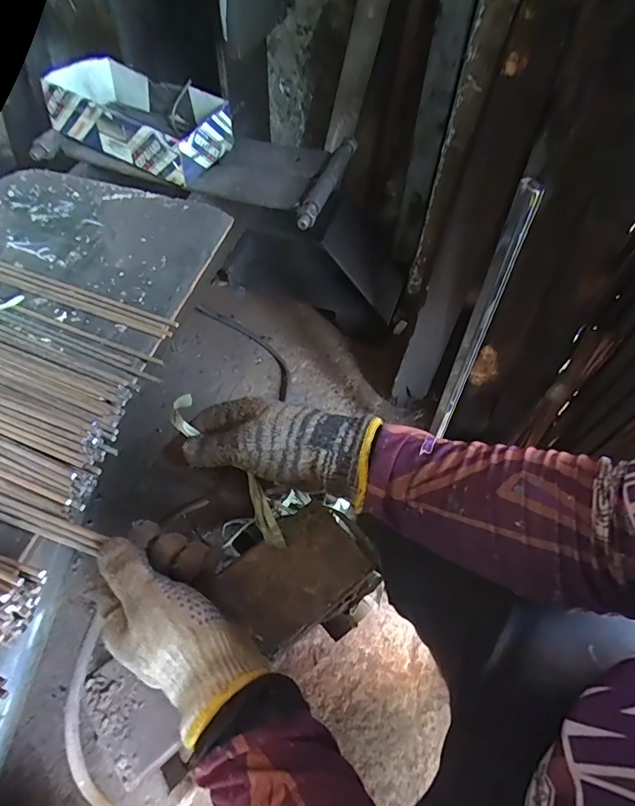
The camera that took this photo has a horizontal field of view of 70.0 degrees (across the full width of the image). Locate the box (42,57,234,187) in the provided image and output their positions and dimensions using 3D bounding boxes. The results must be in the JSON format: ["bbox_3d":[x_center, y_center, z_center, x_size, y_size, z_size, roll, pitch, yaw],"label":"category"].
[{"bbox_3d":[-0.246,-0.400,0.640,0.229,0.073,0.134,24,61,12],"label":"box"}]

